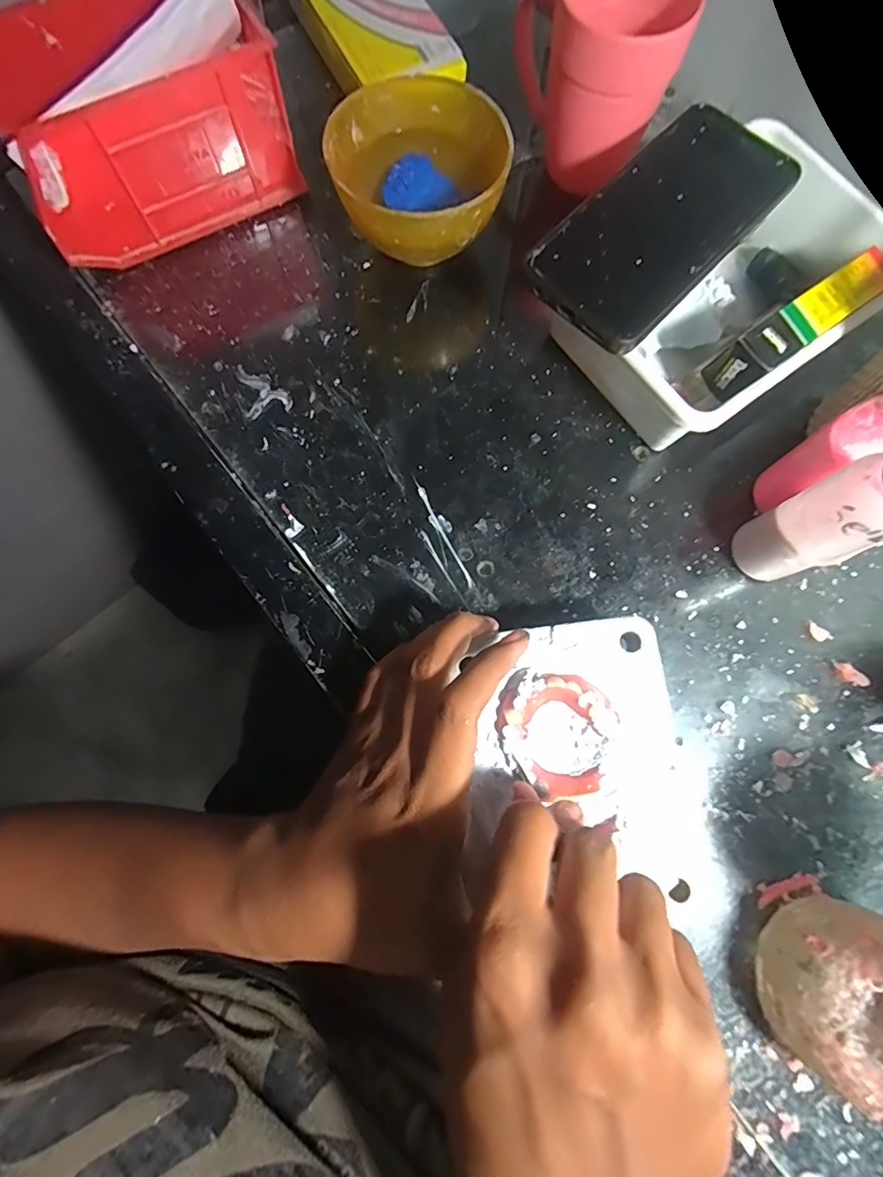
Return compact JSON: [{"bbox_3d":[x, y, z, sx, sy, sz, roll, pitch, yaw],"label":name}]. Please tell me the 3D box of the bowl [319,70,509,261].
[{"bbox_3d":[-0.014,-0.260,0.336,0.106,0.065,0.110,0,77,-1],"label":"bowl"}]

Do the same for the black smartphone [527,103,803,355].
[{"bbox_3d":[0.125,-0.204,0.284,0.077,0.009,0.162,43,80,9],"label":"black smartphone"}]

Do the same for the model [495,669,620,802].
[{"bbox_3d":[0.056,0.071,0.249,0.056,0.013,0.057,0,77,-1],"label":"model"}]

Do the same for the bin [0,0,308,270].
[{"bbox_3d":[-0.187,-0.298,0.322,0.165,0.106,0.088,-30,79,-7],"label":"bin"}]

